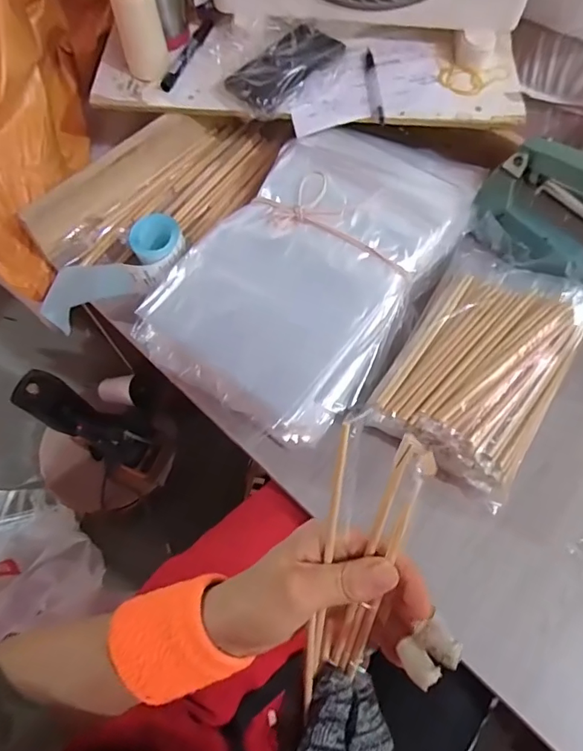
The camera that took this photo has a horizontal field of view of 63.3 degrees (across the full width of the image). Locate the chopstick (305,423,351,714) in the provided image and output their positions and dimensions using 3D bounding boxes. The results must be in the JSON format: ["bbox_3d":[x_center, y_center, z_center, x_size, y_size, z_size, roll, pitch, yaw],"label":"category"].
[{"bbox_3d":[0.019,0.112,0.268,0.006,0.006,0.181,8,108,3],"label":"chopstick"}]

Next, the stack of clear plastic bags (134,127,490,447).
[{"bbox_3d":[0.042,-0.134,0.544,0.251,0.062,0.417,32,71,12],"label":"stack of clear plastic bags"}]

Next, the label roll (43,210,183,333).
[{"bbox_3d":[-0.214,-0.123,0.568,0.196,0.058,0.082,-20,67,18],"label":"label roll"}]

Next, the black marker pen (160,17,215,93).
[{"bbox_3d":[-0.134,-0.420,0.618,0.017,0.013,0.133,21,69,8],"label":"black marker pen"}]

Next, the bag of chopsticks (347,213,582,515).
[{"bbox_3d":[0.211,-0.033,0.506,0.158,0.062,0.298,31,71,12],"label":"bag of chopsticks"}]

